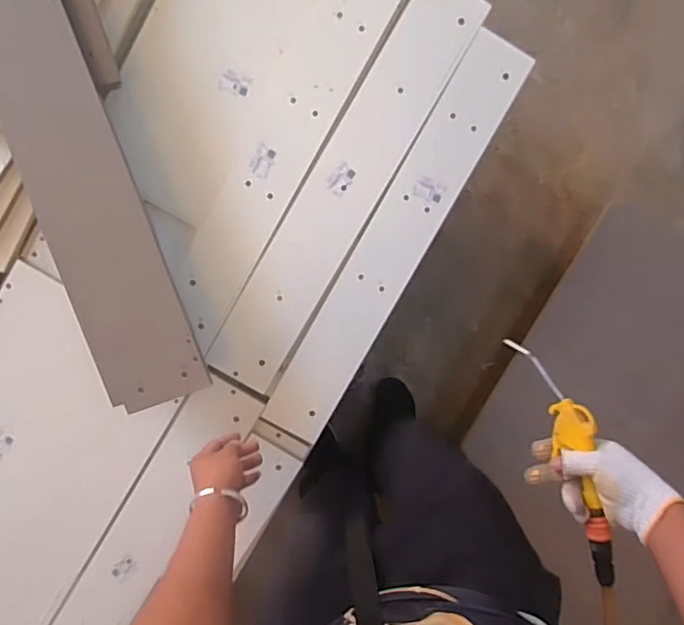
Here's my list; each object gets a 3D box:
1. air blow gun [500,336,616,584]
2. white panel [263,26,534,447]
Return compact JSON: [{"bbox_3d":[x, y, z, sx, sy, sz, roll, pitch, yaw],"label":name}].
[{"bbox_3d":[0.281,0.176,0.667,0.047,0.070,0.303,-12,82,-7],"label":"air blow gun"},{"bbox_3d":[0.099,-0.126,1.013,0.110,0.016,0.808,29,96,-7],"label":"white panel"}]

